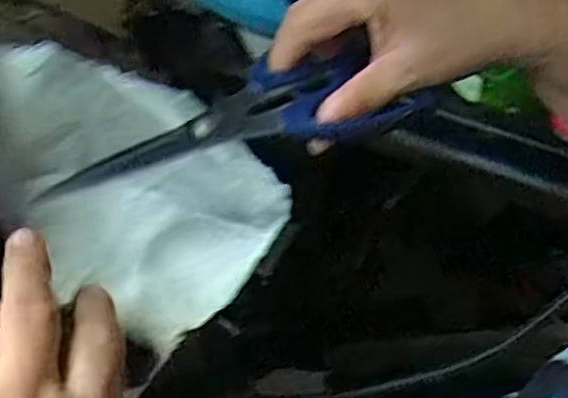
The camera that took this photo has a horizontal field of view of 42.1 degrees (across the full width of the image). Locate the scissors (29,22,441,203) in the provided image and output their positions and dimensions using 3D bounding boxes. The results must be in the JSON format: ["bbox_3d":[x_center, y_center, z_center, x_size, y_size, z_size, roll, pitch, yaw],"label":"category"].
[{"bbox_3d":[-0.020,-0.037,0.334,0.175,0.022,0.050,-17,46,-12],"label":"scissors"}]

